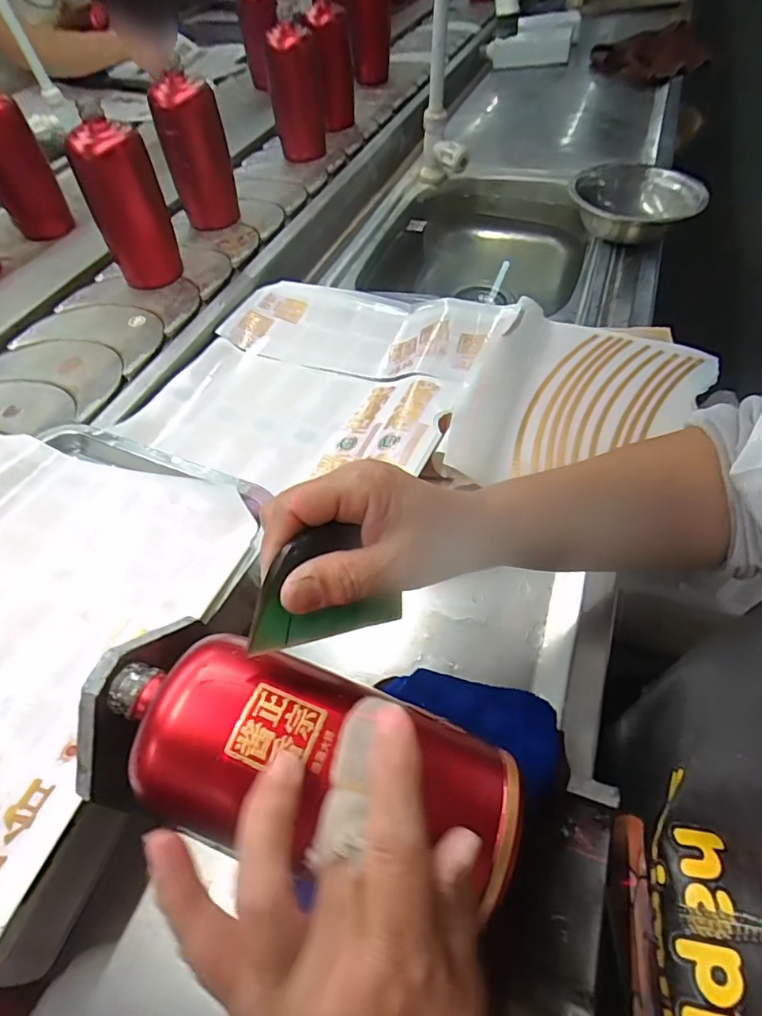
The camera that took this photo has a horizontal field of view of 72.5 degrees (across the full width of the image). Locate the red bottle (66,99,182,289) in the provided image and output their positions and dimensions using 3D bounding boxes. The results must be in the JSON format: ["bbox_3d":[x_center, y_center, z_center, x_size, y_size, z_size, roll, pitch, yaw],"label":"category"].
[{"bbox_3d":[-0.308,-0.369,0.637,0.069,0.178,0.072,34,61,24],"label":"red bottle"}]

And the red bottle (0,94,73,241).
[{"bbox_3d":[-0.523,-0.487,0.741,0.076,0.165,0.068,-34,60,-21],"label":"red bottle"}]

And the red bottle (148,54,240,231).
[{"bbox_3d":[-0.262,-0.496,0.743,0.078,0.189,0.066,-21,56,-13],"label":"red bottle"}]

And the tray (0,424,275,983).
[{"bbox_3d":[-0.254,0.097,0.357,0.278,0.072,0.347,19,56,15],"label":"tray"}]

